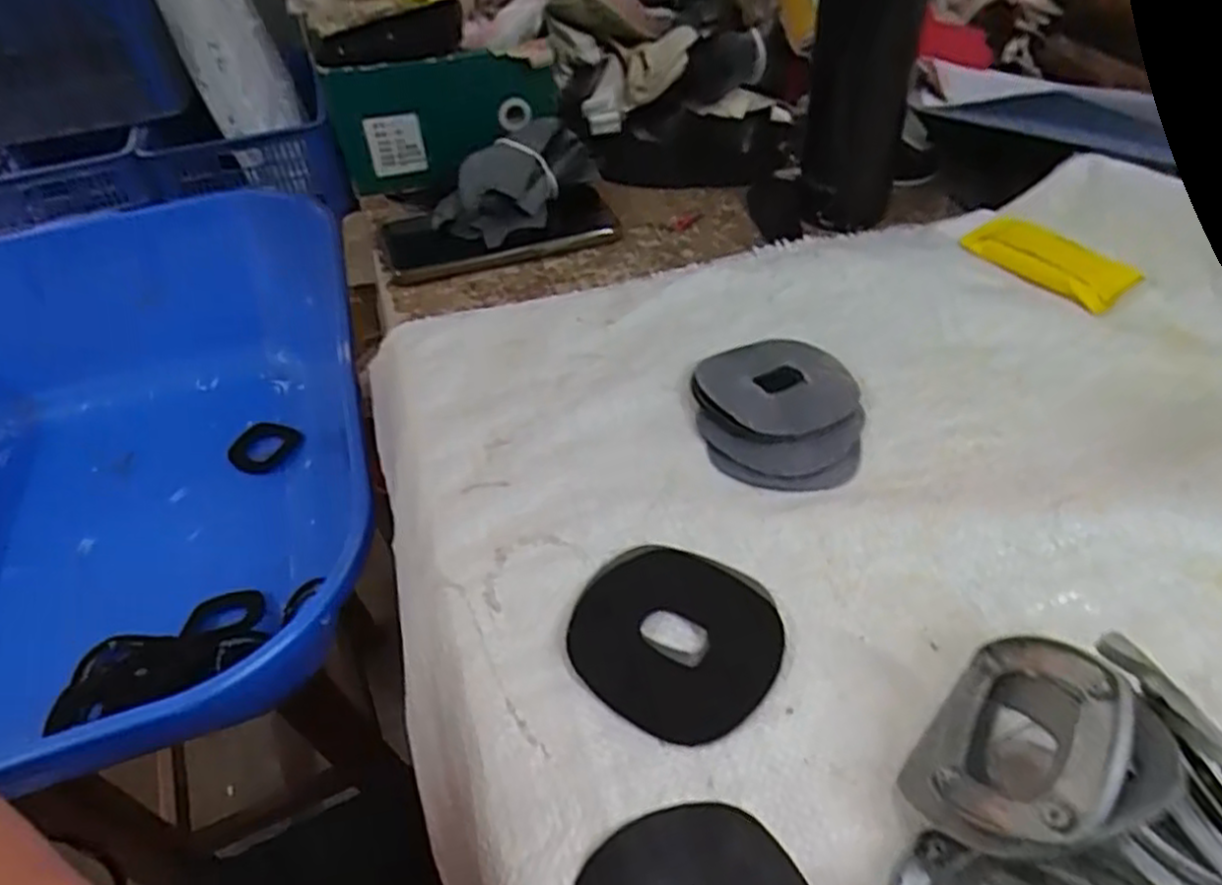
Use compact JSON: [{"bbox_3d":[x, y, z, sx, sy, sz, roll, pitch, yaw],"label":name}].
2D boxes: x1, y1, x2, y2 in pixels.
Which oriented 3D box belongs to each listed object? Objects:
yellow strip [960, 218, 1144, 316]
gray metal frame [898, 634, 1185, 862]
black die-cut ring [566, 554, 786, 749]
[{"bbox_3d":[0.277,-0.119,0.486,0.046,0.015,0.099,-34,52,-27],"label":"yellow strip"},{"bbox_3d":[0.131,0.099,0.241,0.072,0.019,0.072,-51,20,5],"label":"gray metal frame"},{"bbox_3d":[0.027,0.078,0.311,0.081,0.005,0.079,30,54,30],"label":"black die-cut ring"}]

